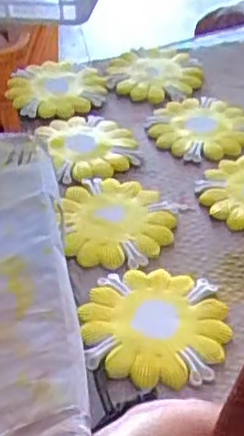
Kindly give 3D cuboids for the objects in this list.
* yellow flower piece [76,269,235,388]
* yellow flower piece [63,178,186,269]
[{"bbox_3d":[0.027,0.087,0.564,0.121,0.012,0.123,0,42,0],"label":"yellow flower piece"},{"bbox_3d":[-0.005,0.005,0.672,0.125,0.015,0.124,5,42,6],"label":"yellow flower piece"}]

